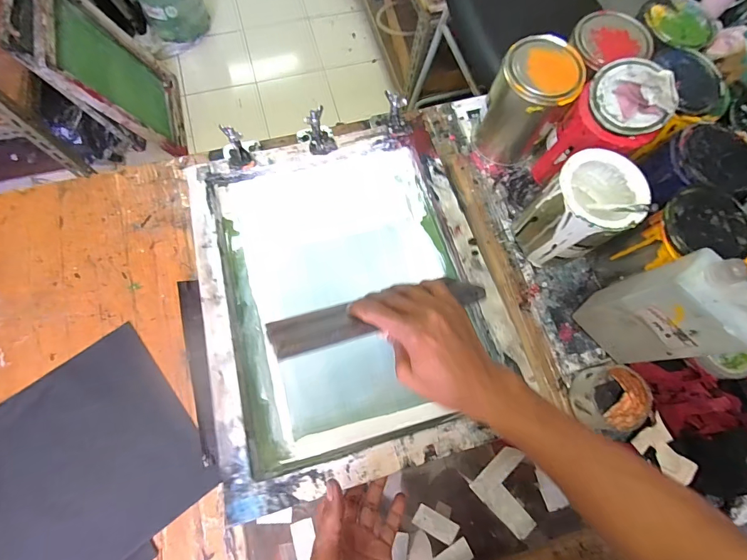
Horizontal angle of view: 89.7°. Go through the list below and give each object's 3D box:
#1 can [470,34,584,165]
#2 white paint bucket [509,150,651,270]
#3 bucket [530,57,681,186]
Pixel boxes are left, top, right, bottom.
[{"bbox_3d":[0.229,-0.258,0.569,0.099,0.158,0.097,1,75,-3],"label":"can"},{"bbox_3d":[0.279,-0.088,0.524,0.104,0.153,0.105,1,75,-3],"label":"white paint bucket"},{"bbox_3d":[0.320,-0.208,0.545,0.101,0.181,0.107,1,75,-3],"label":"bucket"}]

